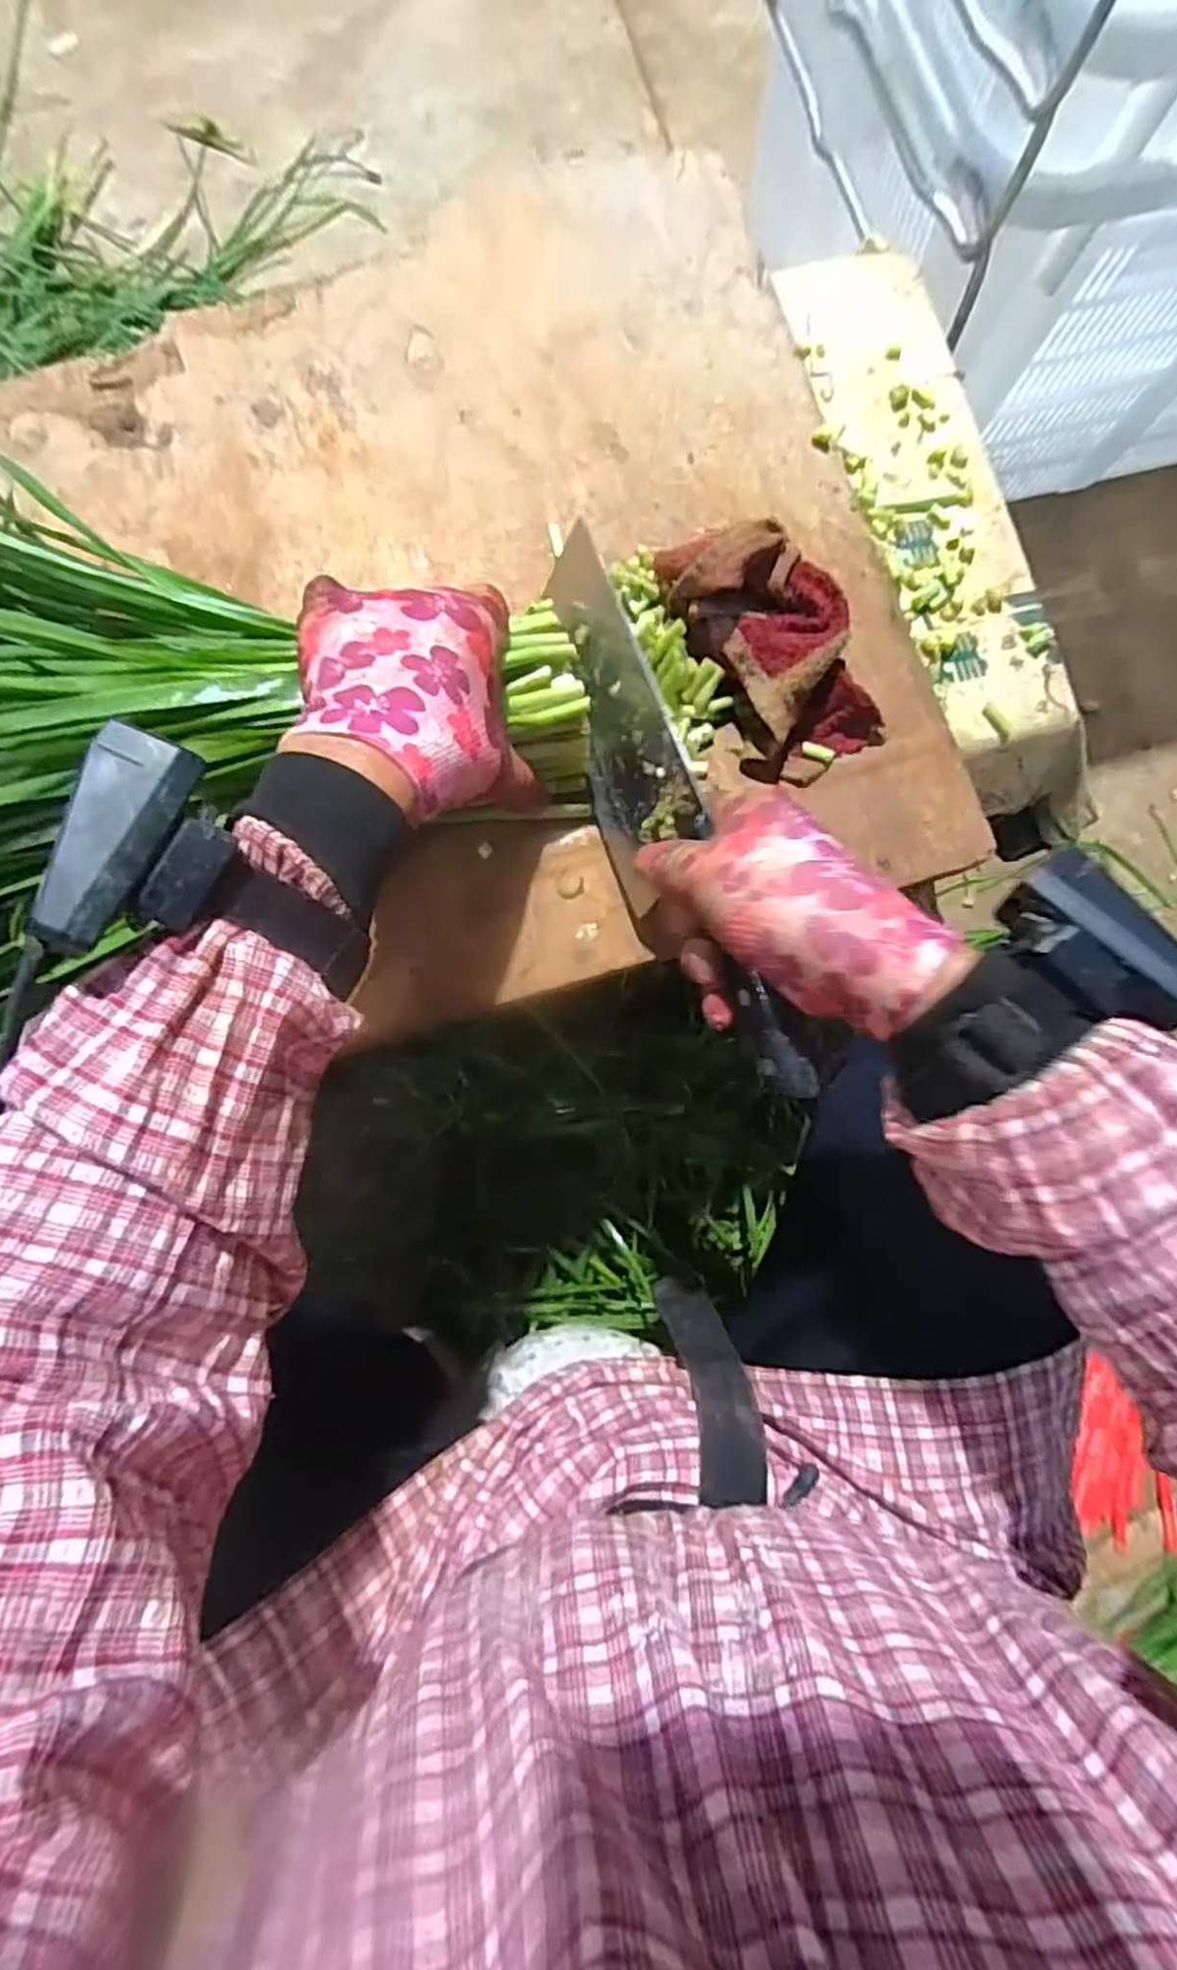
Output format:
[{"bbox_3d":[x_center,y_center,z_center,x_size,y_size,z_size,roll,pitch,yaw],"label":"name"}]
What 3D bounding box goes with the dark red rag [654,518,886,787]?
[{"bbox_3d":[0.096,-0.177,0.396,0.078,0.060,0.132,-32,83,-7],"label":"dark red rag"}]

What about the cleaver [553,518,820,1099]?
[{"bbox_3d":[0.030,-0.076,0.362,0.032,0.084,0.283,-19,73,-5],"label":"cleaver"}]

